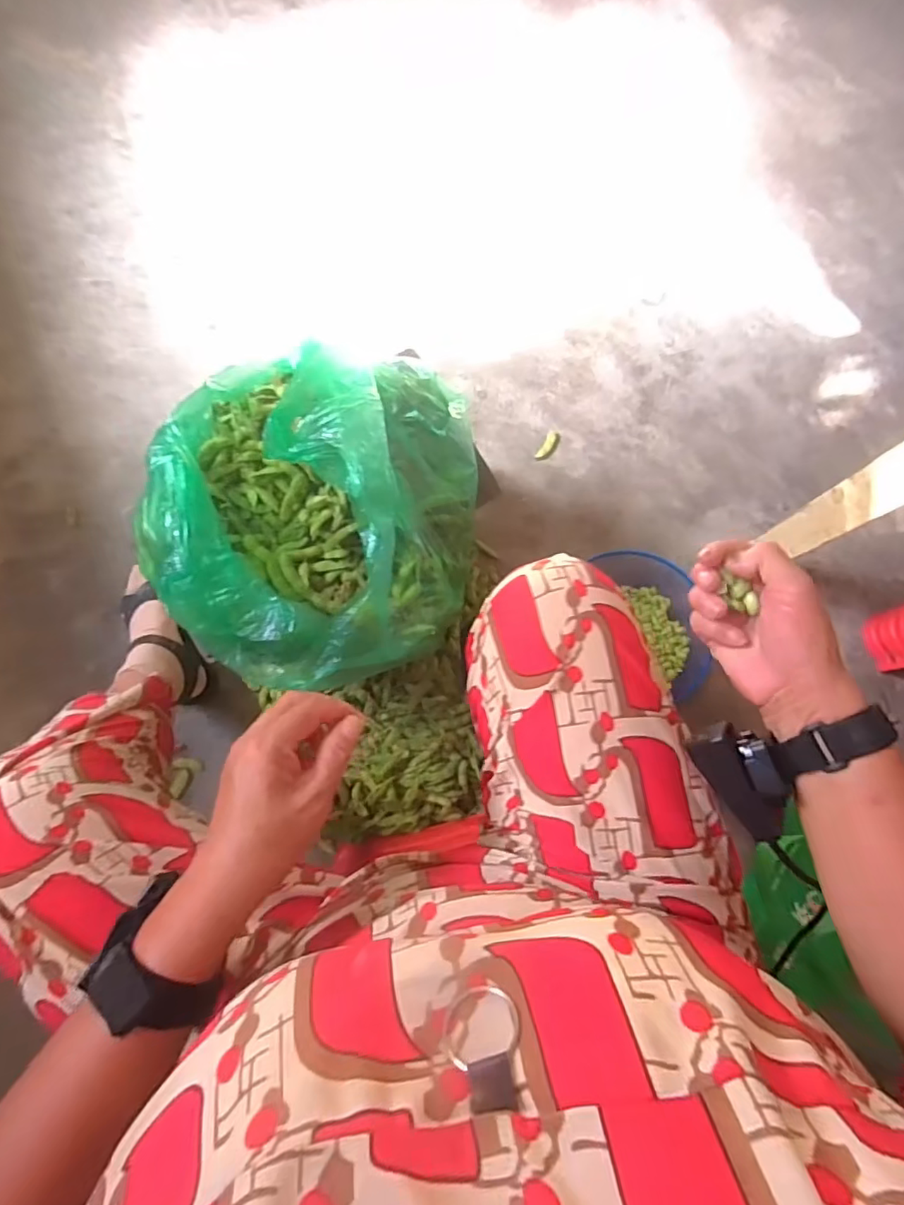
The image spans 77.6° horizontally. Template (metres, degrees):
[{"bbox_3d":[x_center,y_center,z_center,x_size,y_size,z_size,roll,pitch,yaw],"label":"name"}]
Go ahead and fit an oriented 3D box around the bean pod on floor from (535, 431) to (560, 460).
[{"bbox_3d":[0.165,-0.267,0.961,0.024,0.009,0.059,28,77,6],"label":"bean pod on floor"}]

